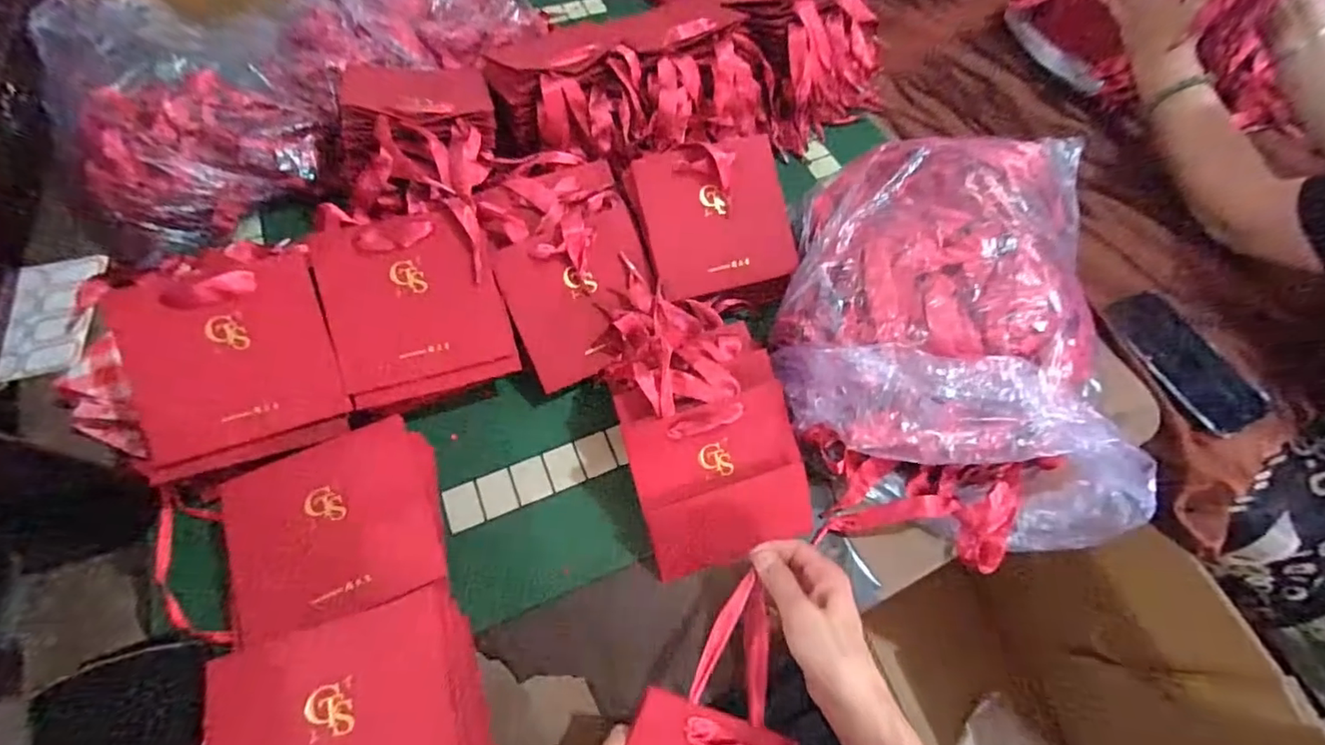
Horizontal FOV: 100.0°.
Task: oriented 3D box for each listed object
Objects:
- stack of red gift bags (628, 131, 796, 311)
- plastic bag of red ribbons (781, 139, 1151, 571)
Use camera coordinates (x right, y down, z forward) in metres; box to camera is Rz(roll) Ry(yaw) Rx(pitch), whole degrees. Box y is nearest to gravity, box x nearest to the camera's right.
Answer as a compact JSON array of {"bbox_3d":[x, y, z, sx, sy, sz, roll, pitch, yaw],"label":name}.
[{"bbox_3d":[0.055,-0.144,0.555,0.149,0.036,0.161,-17,97,-8],"label":"stack of red gift bags"},{"bbox_3d":[0.255,-0.056,0.512,0.277,0.128,0.381,10,62,2],"label":"plastic bag of red ribbons"}]

